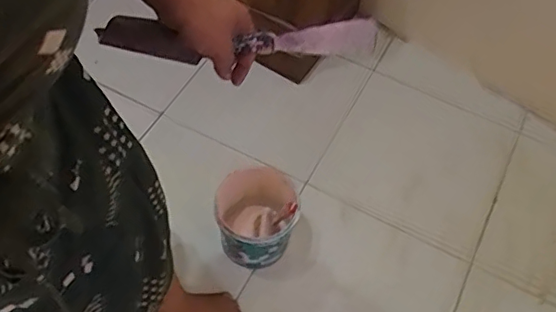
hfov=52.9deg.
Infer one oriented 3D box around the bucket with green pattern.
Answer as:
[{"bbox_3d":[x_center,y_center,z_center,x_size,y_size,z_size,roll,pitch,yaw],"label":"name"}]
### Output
[{"bbox_3d":[-0.044,0.128,1.132,0.147,0.186,0.176,-2,56,-4],"label":"bucket with green pattern"}]

